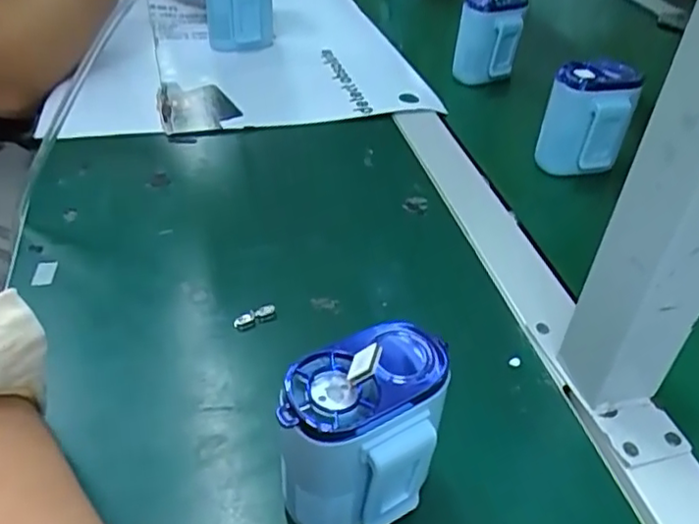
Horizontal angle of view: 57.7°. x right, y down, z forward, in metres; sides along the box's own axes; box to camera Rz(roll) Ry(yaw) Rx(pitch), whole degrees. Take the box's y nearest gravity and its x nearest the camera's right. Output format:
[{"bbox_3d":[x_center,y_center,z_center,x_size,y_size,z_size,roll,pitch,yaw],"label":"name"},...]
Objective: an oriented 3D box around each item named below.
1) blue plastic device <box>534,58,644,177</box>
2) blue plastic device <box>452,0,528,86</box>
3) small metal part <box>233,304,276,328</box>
[{"bbox_3d":[0.183,-0.111,0.491,0.061,0.083,0.030,15,41,13],"label":"blue plastic device"},{"bbox_3d":[0.134,-0.219,0.616,0.063,0.088,0.036,-4,40,-8],"label":"blue plastic device"},{"bbox_3d":[-0.055,0.032,0.367,0.026,0.007,0.005,-20,45,-25],"label":"small metal part"}]

